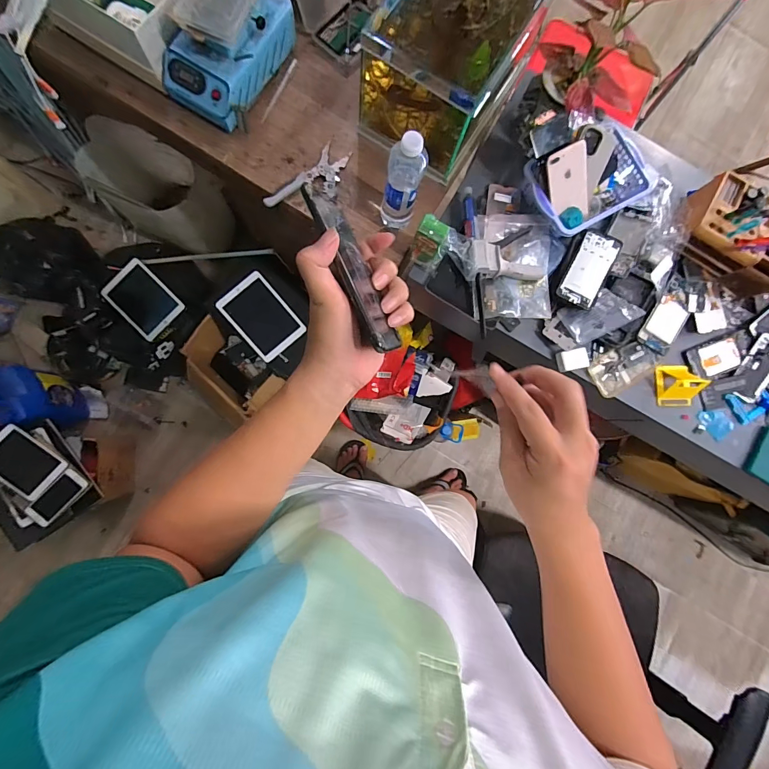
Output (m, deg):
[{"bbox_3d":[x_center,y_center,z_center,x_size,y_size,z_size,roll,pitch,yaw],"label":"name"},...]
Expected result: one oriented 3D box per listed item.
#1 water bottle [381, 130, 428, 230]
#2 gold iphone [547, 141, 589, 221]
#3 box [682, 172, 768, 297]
[{"bbox_3d":[0.030,-0.332,0.649,0.059,0.201,0.058,11,83,-4],"label":"water bottle"},{"bbox_3d":[0.346,-0.370,0.716,0.075,0.011,0.137,-25,131,5],"label":"gold iphone"},{"bbox_3d":[0.696,-0.292,0.740,0.223,0.105,0.146,33,82,-1],"label":"box"}]

